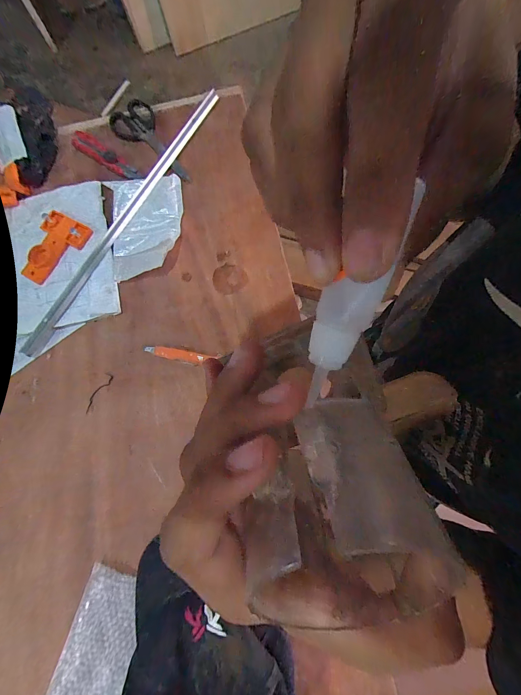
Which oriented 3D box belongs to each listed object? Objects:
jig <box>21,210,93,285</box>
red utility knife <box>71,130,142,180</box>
[{"bbox_3d":[-0.331,-0.157,0.443,0.079,0.016,0.114,28,81,6],"label":"jig"},{"bbox_3d":[-0.270,-0.331,0.481,0.160,0.008,0.031,36,82,8],"label":"red utility knife"}]

